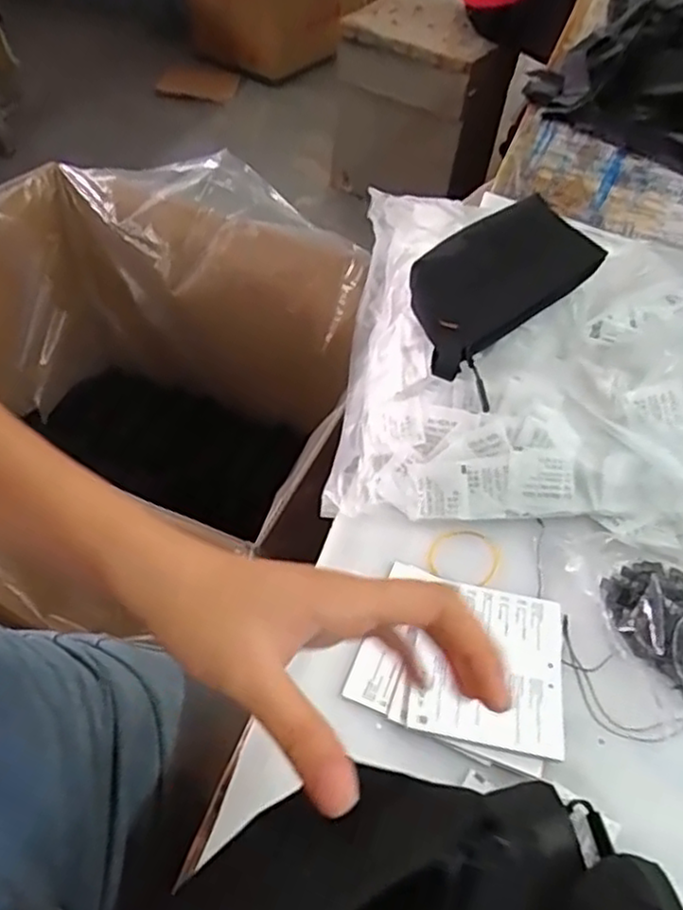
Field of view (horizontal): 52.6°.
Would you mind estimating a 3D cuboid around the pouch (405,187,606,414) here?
[{"bbox_3d":[0.125,-0.137,0.534,0.098,0.045,0.214,30,54,19],"label":"pouch"}]

